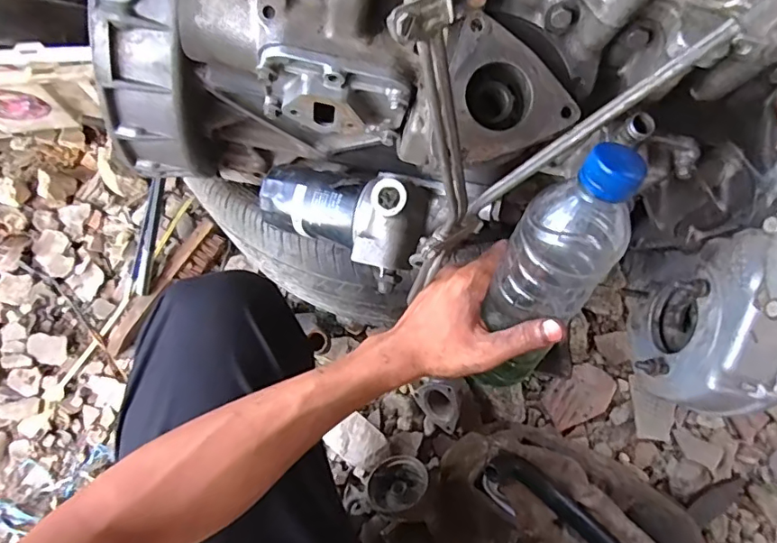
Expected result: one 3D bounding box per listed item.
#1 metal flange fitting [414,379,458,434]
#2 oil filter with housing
[{"bbox_3d":[0.066,0.179,0.709,0.064,0.068,0.018,14,23,38],"label":"metal flange fitting"},{"bbox_3d":[-0.047,-0.052,0.503,0.171,0.095,0.075,17,71,26],"label":"oil filter with housing"}]

